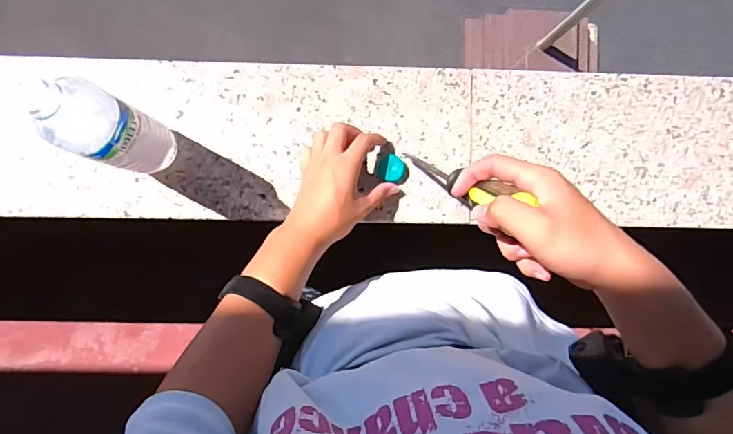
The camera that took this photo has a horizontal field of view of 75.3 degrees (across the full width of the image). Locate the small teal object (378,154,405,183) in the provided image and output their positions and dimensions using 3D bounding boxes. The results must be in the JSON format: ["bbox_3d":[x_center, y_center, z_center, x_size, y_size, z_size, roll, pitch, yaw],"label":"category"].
[{"bbox_3d":[0.031,-0.057,0.559,0.031,0.008,0.031,16,90,-3],"label":"small teal object"}]

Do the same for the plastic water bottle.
[{"bbox_3d":[-0.239,-0.081,0.458,0.052,0.207,0.058,29,90,-1],"label":"plastic water bottle"}]

